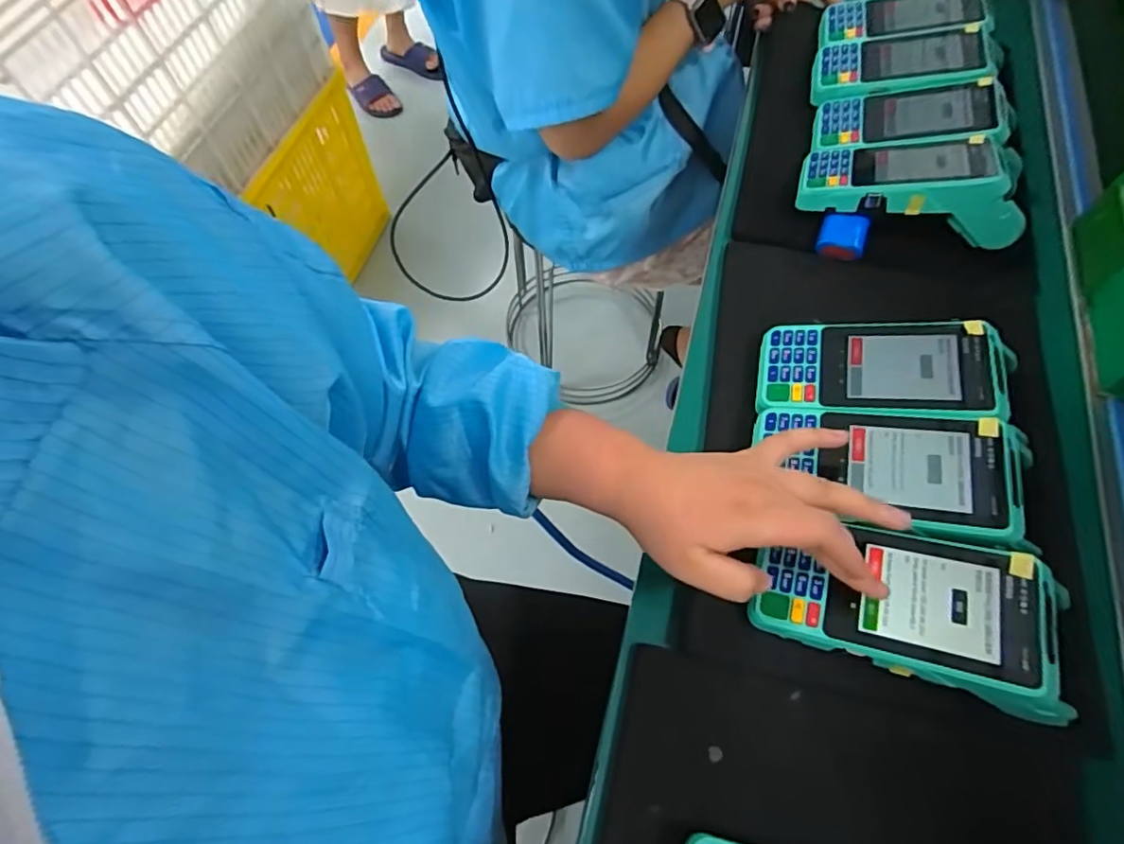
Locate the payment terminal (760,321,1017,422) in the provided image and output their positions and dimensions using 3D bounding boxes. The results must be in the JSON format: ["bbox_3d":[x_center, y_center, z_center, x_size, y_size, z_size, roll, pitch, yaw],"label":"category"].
[{"bbox_3d":[0.219,-0.030,0.409,0.150,0.033,0.072,3,59,23],"label":"payment terminal"}]

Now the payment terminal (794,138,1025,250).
[{"bbox_3d":[0.291,-0.208,0.481,0.165,0.051,0.081,16,65,9],"label":"payment terminal"}]

